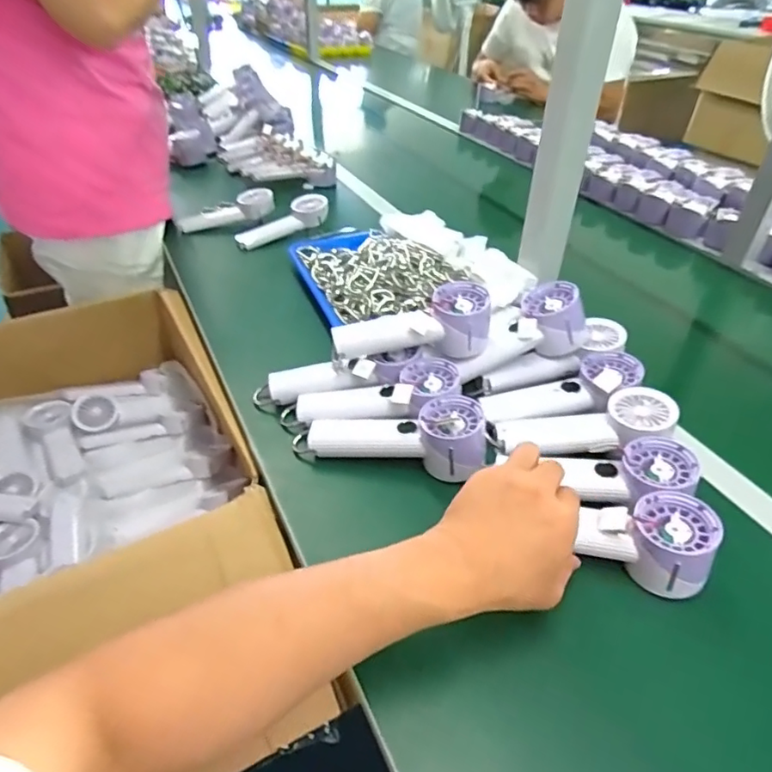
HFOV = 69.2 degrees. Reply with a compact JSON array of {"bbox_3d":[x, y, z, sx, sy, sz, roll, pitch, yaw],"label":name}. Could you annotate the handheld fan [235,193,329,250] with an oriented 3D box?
[{"bbox_3d":[-0.179,-0.282,0.974,0.169,0.038,0.052,-31,47,-11],"label":"handheld fan"}]

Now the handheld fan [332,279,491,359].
[{"bbox_3d":[0.029,-0.066,0.622,0.173,0.068,0.057,-3,40,-5],"label":"handheld fan"}]

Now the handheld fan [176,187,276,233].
[{"bbox_3d":[-0.284,-0.309,1.018,0.175,0.048,0.066,-17,41,2],"label":"handheld fan"}]

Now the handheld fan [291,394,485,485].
[{"bbox_3d":[0.004,0.044,0.563,0.187,0.057,0.069,10,41,10],"label":"handheld fan"}]

